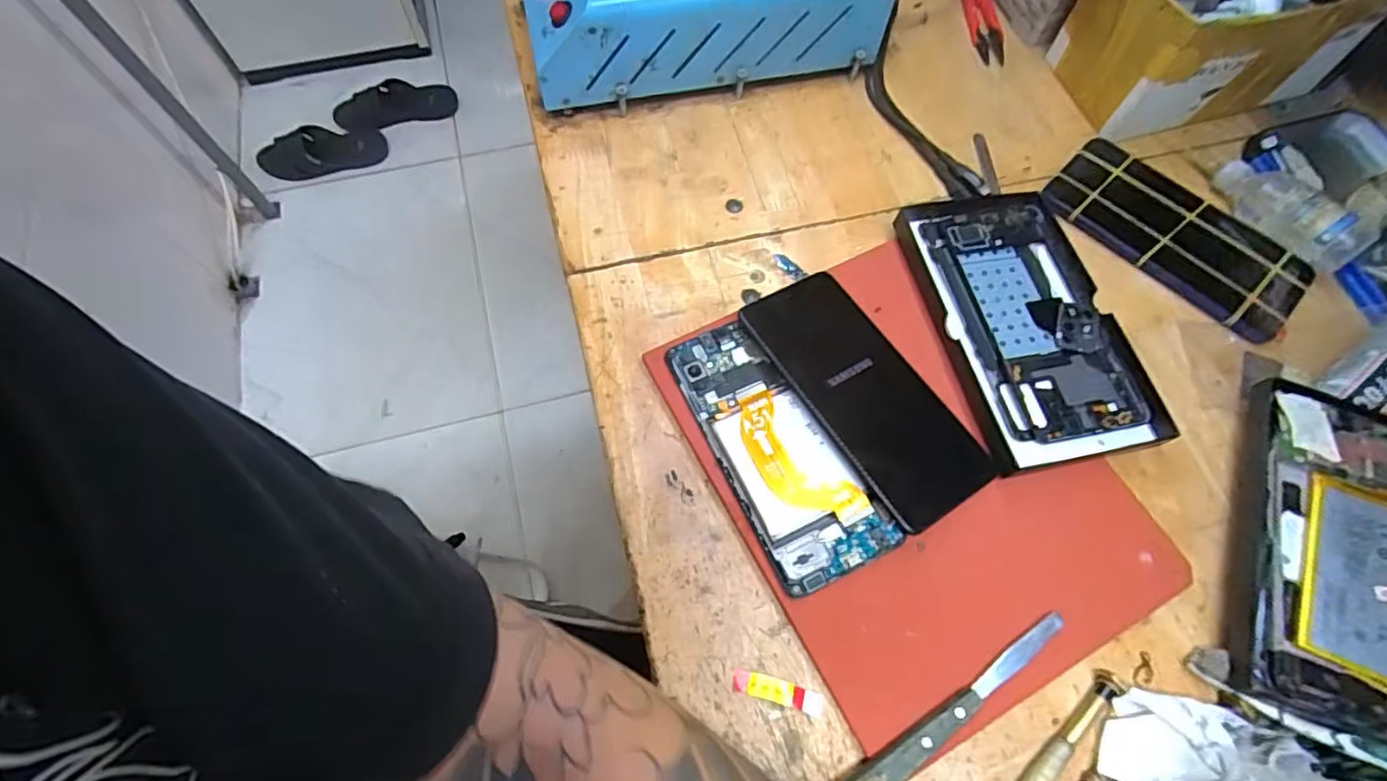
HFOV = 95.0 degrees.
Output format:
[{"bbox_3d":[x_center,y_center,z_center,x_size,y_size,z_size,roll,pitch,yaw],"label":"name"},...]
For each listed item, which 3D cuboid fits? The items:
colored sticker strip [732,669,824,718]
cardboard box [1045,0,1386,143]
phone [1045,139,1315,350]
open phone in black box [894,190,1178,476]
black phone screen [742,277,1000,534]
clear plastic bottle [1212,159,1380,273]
[{"bbox_3d":[0.041,0.146,0.308,0.044,0.005,0.011,14,68,6],"label":"colored sticker strip"},{"bbox_3d":[0.360,-0.250,0.433,0.169,0.086,0.105,-14,68,-6],"label":"cardboard box"},{"bbox_3d":[0.310,-0.100,0.412,0.158,0.009,0.076,41,73,16],"label":"phone"},{"bbox_3d":[0.196,-0.042,0.379,0.110,0.016,0.177,-13,68,-5],"label":"open phone in black box"},{"bbox_3d":[0.096,0.001,0.360,0.063,0.012,0.156,-31,70,-12],"label":"black phone screen"},{"bbox_3d":[0.381,-0.117,0.404,0.033,0.033,0.092,-39,72,-15],"label":"clear plastic bottle"}]

